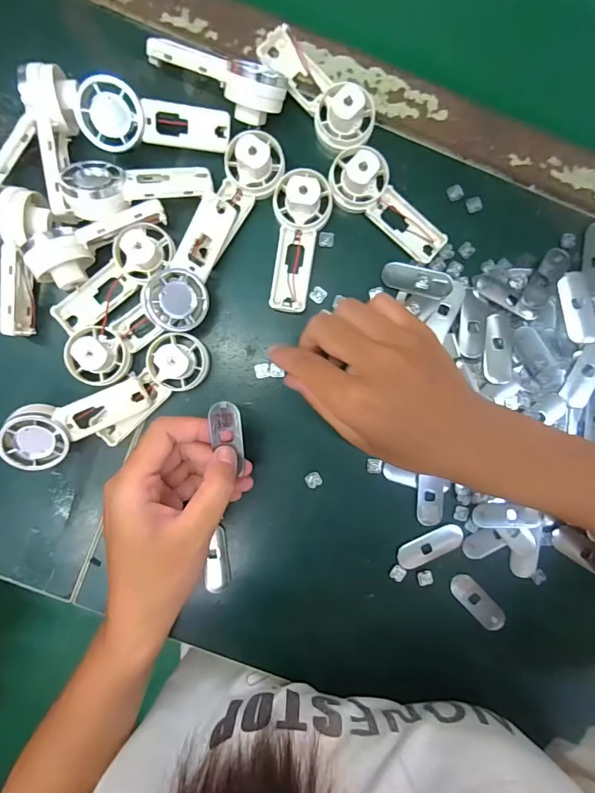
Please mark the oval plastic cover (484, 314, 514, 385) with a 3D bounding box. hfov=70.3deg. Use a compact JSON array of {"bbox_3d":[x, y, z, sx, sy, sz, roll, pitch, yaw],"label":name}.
[{"bbox_3d":[0.144,-0.034,0.300,0.020,0.004,0.049,3,92,-2],"label":"oval plastic cover"}]

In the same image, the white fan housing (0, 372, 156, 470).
[{"bbox_3d":[-0.145,0.014,0.281,0.093,0.018,0.039,-26,114,-11],"label":"white fan housing"}]

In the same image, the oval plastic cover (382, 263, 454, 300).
[{"bbox_3d":[0.085,-0.083,0.300,0.049,0.004,0.020,15,91,-2],"label":"oval plastic cover"}]

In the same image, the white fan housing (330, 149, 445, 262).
[{"bbox_3d":[0.063,-0.131,0.287,0.091,0.028,0.036,34,91,-3],"label":"white fan housing"}]

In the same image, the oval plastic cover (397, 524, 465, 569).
[{"bbox_3d":[0.098,0.110,0.308,0.050,0.004,0.020,-28,93,-1],"label":"oval plastic cover"}]

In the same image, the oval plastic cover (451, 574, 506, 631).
[{"bbox_3d":[0.134,0.153,0.312,0.018,0.004,0.050,-44,93,0],"label":"oval plastic cover"}]

